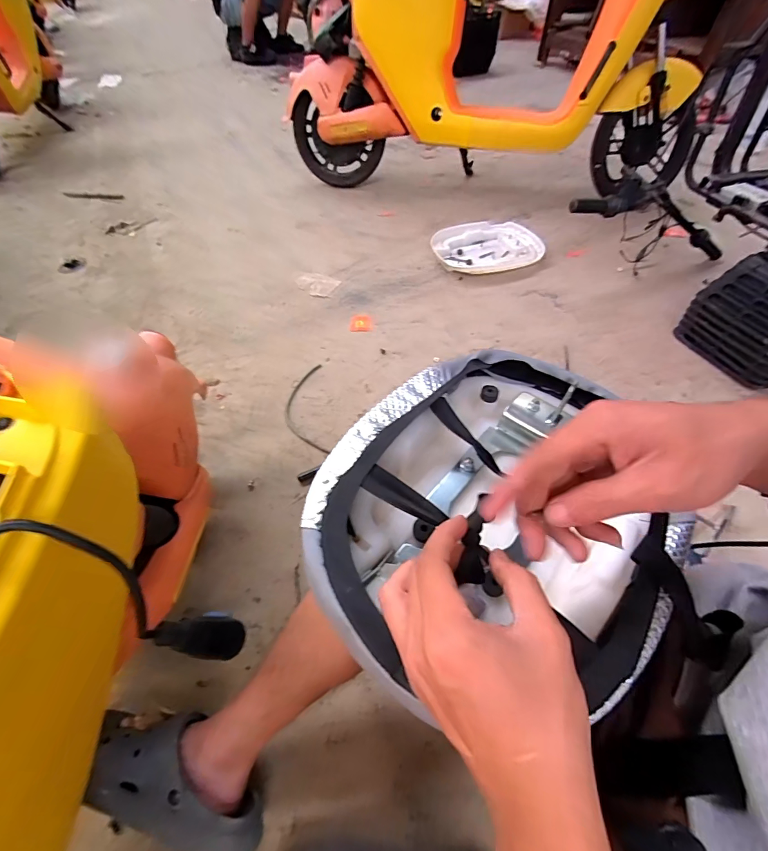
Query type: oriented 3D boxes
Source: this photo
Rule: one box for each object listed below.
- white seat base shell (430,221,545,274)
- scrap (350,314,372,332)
[{"bbox_3d":[0.358,-0.608,1.356,0.377,0.043,0.283,-20,55,-15],"label":"white seat base shell"},{"bbox_3d":[-0.065,-0.292,1.131,0.060,0.004,0.067,-2,52,-1],"label":"scrap"}]

